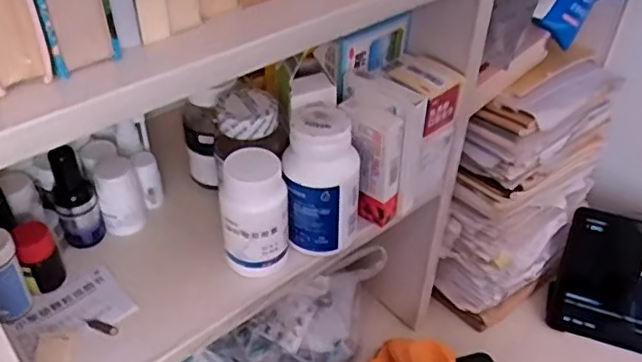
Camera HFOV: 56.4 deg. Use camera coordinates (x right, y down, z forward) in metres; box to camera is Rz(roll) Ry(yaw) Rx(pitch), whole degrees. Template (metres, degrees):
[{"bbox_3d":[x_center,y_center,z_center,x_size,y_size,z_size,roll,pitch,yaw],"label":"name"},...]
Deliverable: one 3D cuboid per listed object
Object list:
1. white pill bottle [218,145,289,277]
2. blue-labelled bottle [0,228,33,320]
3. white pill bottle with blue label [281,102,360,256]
[{"bbox_3d":[-0.050,0.030,0.476,0.050,0.105,0.050,8,41,7],"label":"white pill bottle"},{"bbox_3d":[-0.236,0.068,0.441,0.029,0.071,0.028,-30,50,-32],"label":"blue-labelled bottle"},{"bbox_3d":[0.001,-0.001,0.489,0.061,0.111,0.058,0,40,-2],"label":"white pill bottle with blue label"}]

